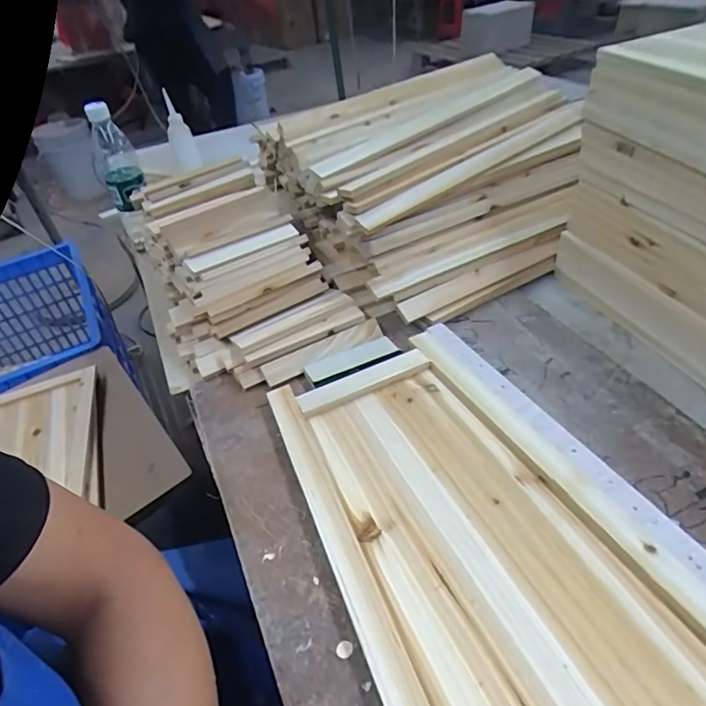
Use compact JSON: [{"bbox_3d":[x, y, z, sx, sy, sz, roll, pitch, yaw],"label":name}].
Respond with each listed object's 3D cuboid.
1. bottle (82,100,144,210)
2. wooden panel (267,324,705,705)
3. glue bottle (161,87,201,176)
[{"bbox_3d":[-0.384,-0.319,0.799,0.057,0.155,0.068,-20,45,-19],"label":"bottle"},{"bbox_3d":[0.108,0.145,0.412,0.265,0.026,0.430,-18,44,-17],"label":"wooden panel"},{"bbox_3d":[-0.390,-0.487,1.107,0.053,0.179,0.063,-23,26,-27],"label":"glue bottle"}]

